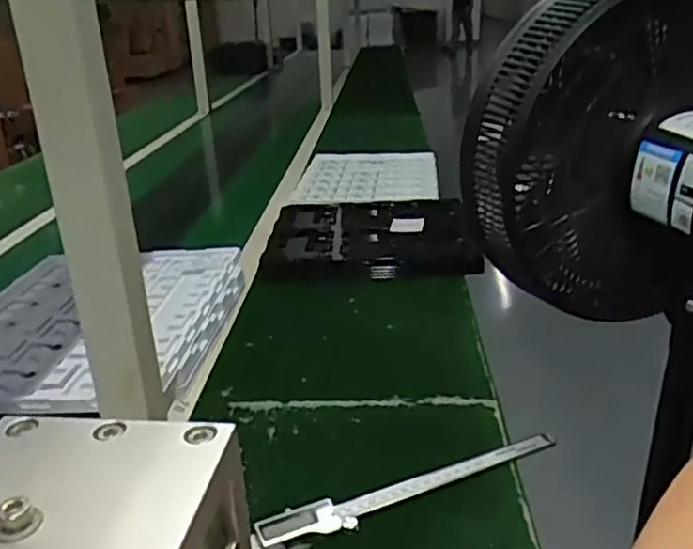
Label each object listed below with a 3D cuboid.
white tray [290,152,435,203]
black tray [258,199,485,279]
[{"bbox_3d":[0.042,-0.215,1.393,0.287,0.032,0.339,0,22,5],"label":"white tray"},{"bbox_3d":[0.034,-0.060,1.033,0.298,0.049,0.307,-1,22,3],"label":"black tray"}]

